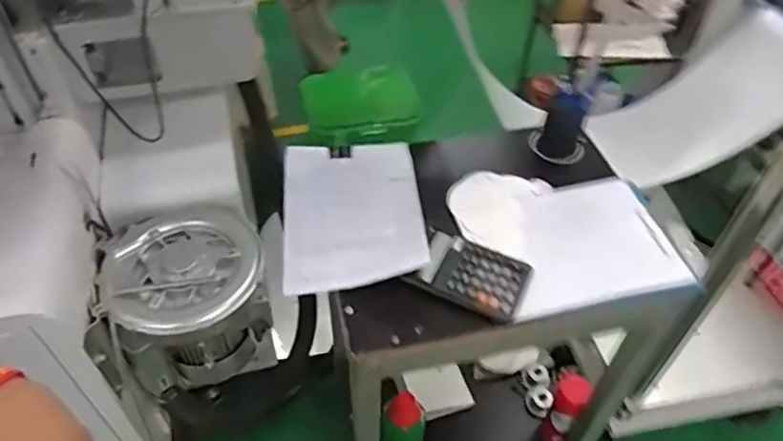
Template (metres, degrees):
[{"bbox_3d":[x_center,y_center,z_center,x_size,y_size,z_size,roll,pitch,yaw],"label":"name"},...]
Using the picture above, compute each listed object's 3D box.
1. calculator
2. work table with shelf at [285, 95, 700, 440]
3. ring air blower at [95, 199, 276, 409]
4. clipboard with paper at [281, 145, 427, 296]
[{"bbox_3d":[0.114,0.077,0.825,0.150,0.018,0.106,21,50,18],"label":"calculator"},{"bbox_3d":[0.127,0.256,1.176,0.559,0.784,0.383,-9,48,-9],"label":"work table with shelf"},{"bbox_3d":[-0.305,0.137,0.940,0.234,0.232,0.227,-10,48,-10],"label":"ring air blower"},{"bbox_3d":[-0.063,-0.017,0.909,0.210,0.013,0.288,-8,47,0],"label":"clipboard with paper"}]

